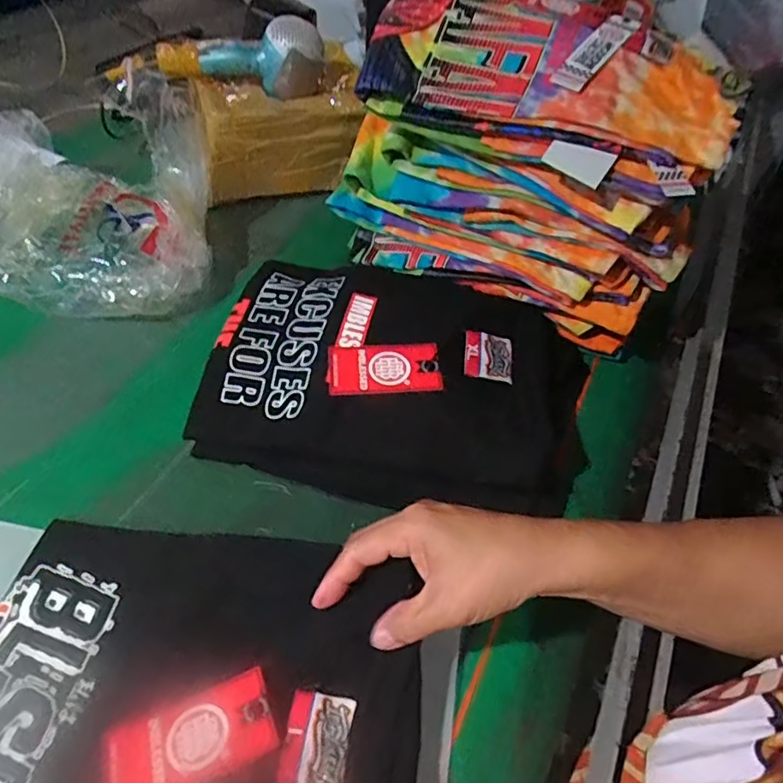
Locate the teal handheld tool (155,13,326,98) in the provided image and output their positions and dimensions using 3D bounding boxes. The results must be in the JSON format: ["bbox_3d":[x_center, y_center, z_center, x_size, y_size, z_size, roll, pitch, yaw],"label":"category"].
[{"bbox_3d":[-0.176,-0.396,0.689,0.186,0.066,0.062,1,48,-5],"label":"teal handheld tool"}]

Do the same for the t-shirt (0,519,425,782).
[{"bbox_3d":[-0.124,0.185,0.330,0.273,0.033,0.220,7,49,3],"label":"t-shirt"}]

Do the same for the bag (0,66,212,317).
[{"bbox_3d":[-0.351,-0.209,0.613,0.298,0.107,0.289,-5,49,-10],"label":"bag"}]

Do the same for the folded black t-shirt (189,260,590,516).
[{"bbox_3d":[0.012,-0.020,0.502,0.316,0.063,0.231,12,48,5],"label":"folded black t-shirt"}]

